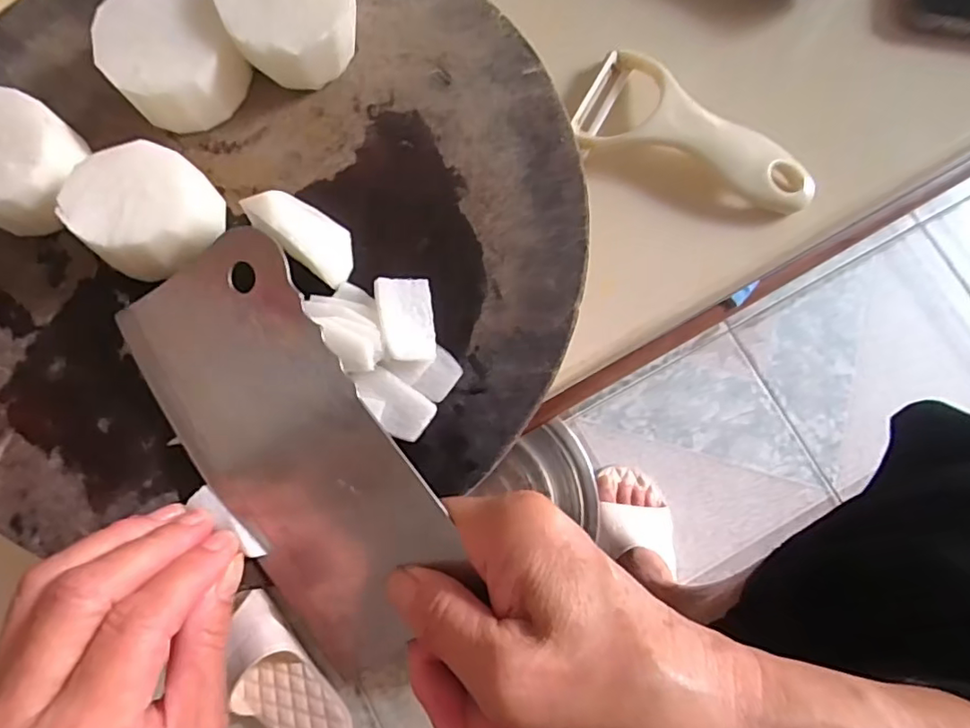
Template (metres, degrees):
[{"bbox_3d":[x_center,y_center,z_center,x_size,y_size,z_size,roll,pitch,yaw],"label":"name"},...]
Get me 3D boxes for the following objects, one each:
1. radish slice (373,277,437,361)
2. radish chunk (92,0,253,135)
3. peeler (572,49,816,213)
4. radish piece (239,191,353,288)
[{"bbox_3d":[-0.032,-0.019,0.238,0.022,0.010,0.036,-8,79,-2],"label":"radish slice"},{"bbox_3d":[-0.134,-0.132,0.250,0.050,0.028,0.058,-31,81,-6],"label":"radish chunk"},{"bbox_3d":[0.109,-0.119,0.292,0.120,0.021,0.057,21,79,3],"label":"peeler"},{"bbox_3d":[-0.071,-0.053,0.234,0.035,0.035,0.025,41,81,7],"label":"radish piece"}]

